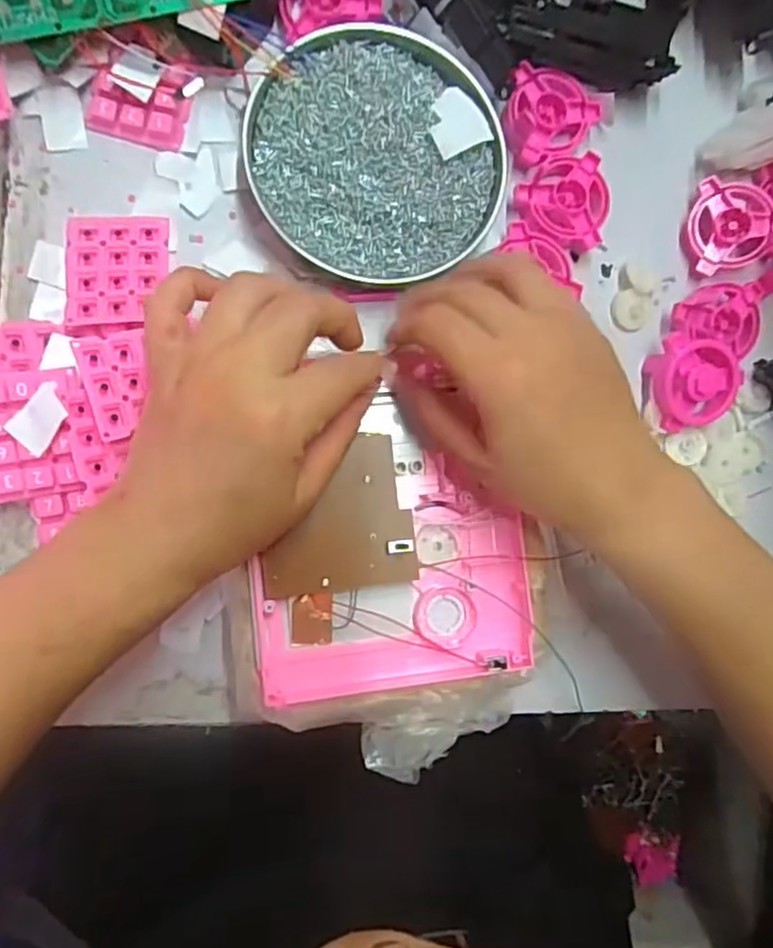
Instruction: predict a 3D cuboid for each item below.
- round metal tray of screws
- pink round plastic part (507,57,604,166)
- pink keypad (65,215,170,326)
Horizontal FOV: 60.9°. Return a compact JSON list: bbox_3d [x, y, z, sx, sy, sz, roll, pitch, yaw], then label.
[{"bbox_3d":[-0.004,-0.170,0.353,0.132,0.014,0.127,0,88,-9],"label":"round metal tray of screws"},{"bbox_3d":[0.088,-0.204,0.373,0.052,0.017,0.053,0,88,-9],"label":"pink round plastic part"},{"bbox_3d":[-0.137,-0.105,0.336,0.049,0.005,0.060,-3,77,-5],"label":"pink keypad"}]

